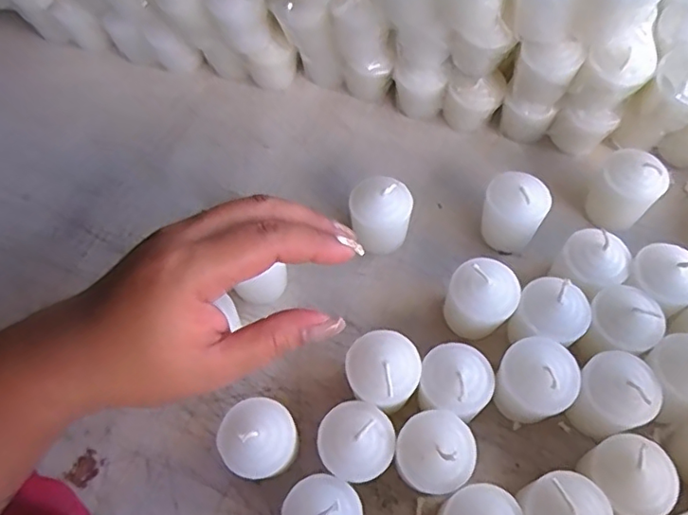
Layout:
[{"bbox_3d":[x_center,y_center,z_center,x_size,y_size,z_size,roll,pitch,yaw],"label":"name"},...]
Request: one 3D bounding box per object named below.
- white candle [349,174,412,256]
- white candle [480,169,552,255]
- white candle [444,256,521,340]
[{"bbox_3d":[0.022,-0.026,0.346,0.036,0.042,0.036,-1,63,2],"label":"white candle"},{"bbox_3d":[0.106,-0.028,0.353,0.036,0.044,0.034,-1,63,2],"label":"white candle"},{"bbox_3d":[0.077,0.026,0.320,0.037,0.048,0.039,-1,63,2],"label":"white candle"}]

